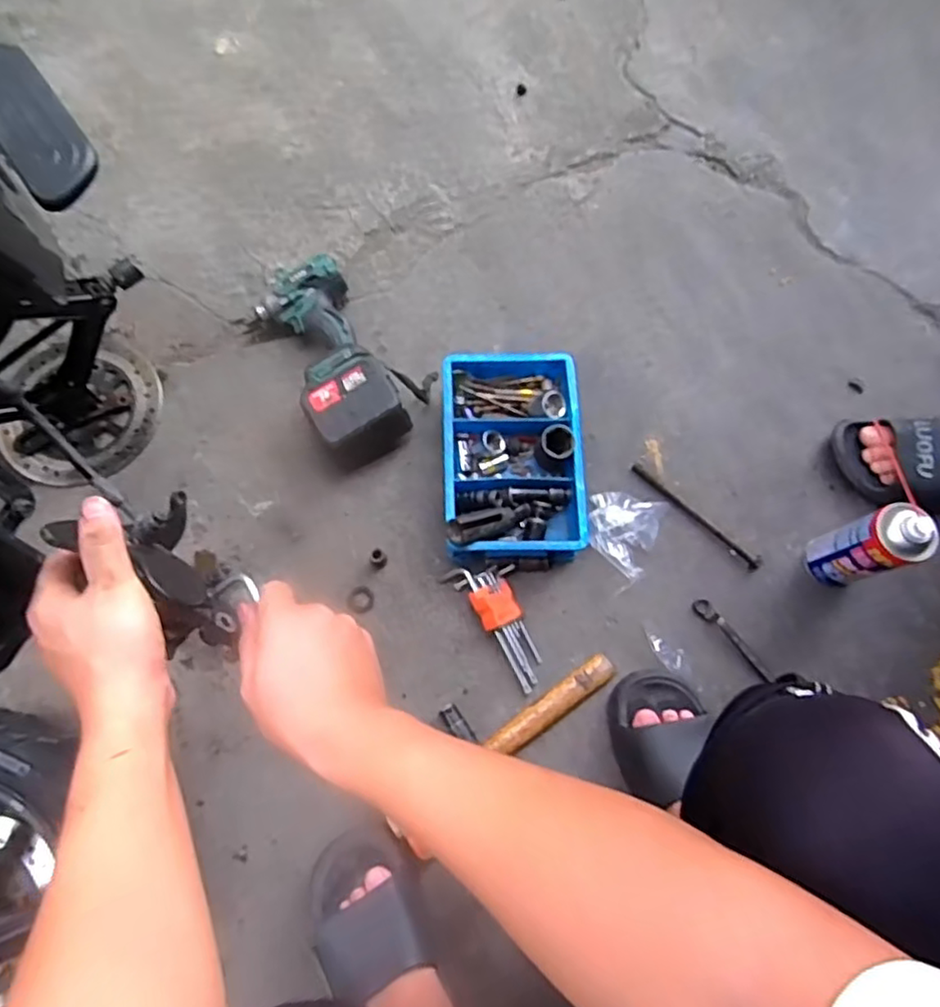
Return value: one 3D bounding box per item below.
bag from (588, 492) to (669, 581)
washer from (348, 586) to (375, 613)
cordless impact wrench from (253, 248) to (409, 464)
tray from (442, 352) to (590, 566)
[{"bbox_3d":[0.195,0.033,0.835,0.090,0.024,0.105,21,76,4],"label":"bag"},{"bbox_3d":[-0.138,0.122,0.825,0.032,0.010,0.033,0,75,-2],"label":"washer"},{"bbox_3d":[-0.186,-0.197,0.874,0.116,0.089,0.290,-24,77,-8],"label":"cordless impact wrench"},{"bbox_3d":[0.053,-0.062,0.842,0.173,0.079,0.267,-2,75,-2],"label":"tray"}]

